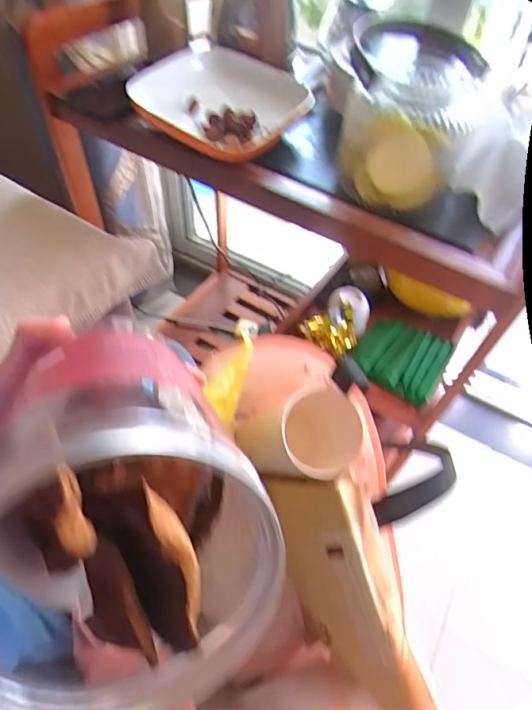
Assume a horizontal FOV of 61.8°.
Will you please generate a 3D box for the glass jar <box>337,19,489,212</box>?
[{"bbox_3d":[0.143,-0.244,0.460,0.133,0.126,0.126,21,54,11],"label":"glass jar"}]

